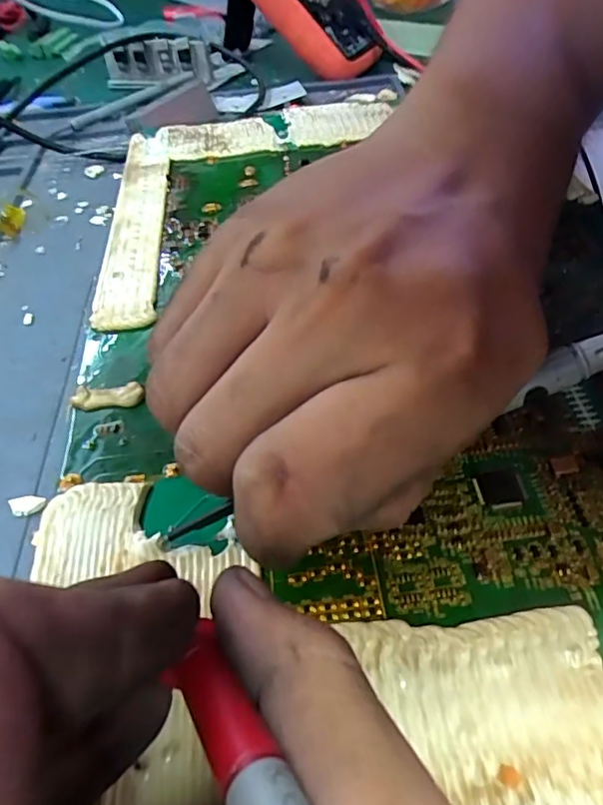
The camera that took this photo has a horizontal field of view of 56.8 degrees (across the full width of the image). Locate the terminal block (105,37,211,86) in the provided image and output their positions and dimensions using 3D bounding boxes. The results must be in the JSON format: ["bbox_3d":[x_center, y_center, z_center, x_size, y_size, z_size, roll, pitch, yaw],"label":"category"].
[{"bbox_3d":[-0.118,-0.274,0.450,0.087,0.032,0.014,4,49,7],"label":"terminal block"}]

